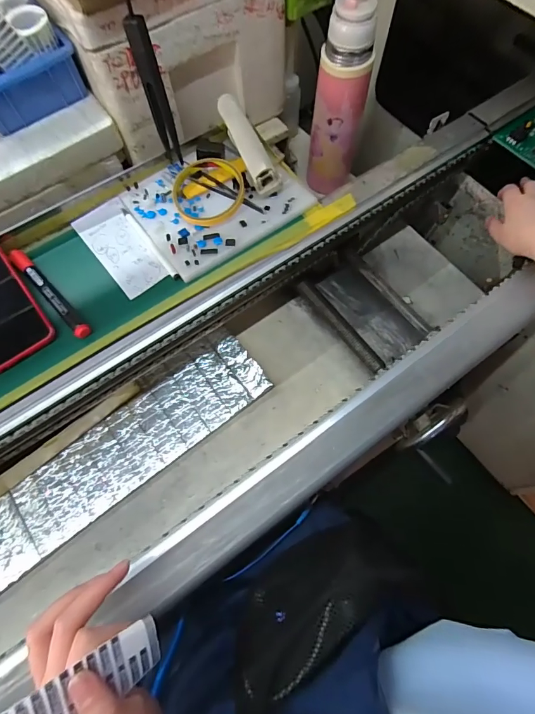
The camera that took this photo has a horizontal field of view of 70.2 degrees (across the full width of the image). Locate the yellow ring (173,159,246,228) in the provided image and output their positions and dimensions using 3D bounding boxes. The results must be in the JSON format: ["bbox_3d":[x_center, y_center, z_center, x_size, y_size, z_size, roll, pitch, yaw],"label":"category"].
[{"bbox_3d":[-0.069,-0.199,0.448,0.082,0.018,0.088,0,66,-1],"label":"yellow ring"}]

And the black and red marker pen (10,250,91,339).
[{"bbox_3d":[-0.236,-0.071,0.409,0.015,0.018,0.139,-41,73,-17],"label":"black and red marker pen"}]

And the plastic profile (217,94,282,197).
[{"bbox_3d":[-0.024,-0.247,0.441,0.031,0.027,0.119,-30,96,-10],"label":"plastic profile"}]

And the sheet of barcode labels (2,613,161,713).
[{"bbox_3d":[-0.101,0.188,0.210,0.091,0.004,0.036,-12,89,-45],"label":"sheet of barcode labels"}]

